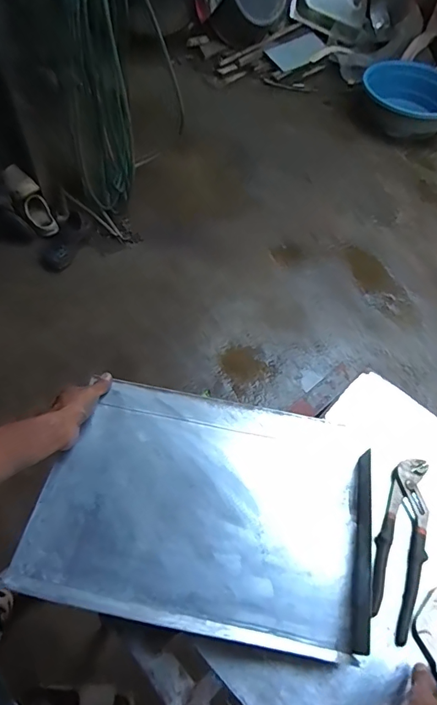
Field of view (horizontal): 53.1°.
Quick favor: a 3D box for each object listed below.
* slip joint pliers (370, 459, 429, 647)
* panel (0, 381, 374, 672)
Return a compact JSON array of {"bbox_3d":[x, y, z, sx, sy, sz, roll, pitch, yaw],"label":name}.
[{"bbox_3d":[0.257,0.263,0.615,0.058,0.022,0.238,23,59,11],"label":"slip joint pliers"},{"bbox_3d":[-0.019,0.213,0.630,0.448,0.045,0.318,11,58,4],"label":"panel"}]

